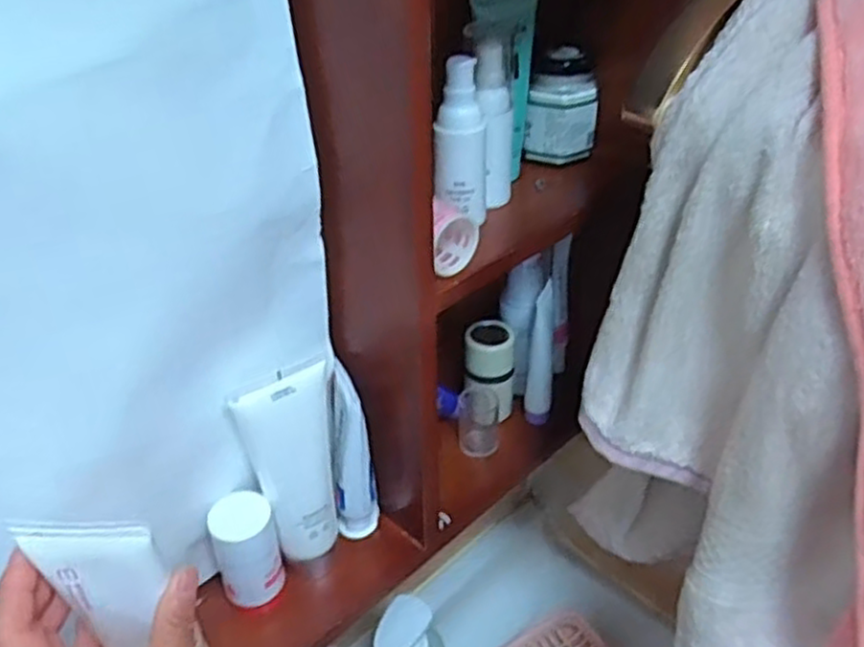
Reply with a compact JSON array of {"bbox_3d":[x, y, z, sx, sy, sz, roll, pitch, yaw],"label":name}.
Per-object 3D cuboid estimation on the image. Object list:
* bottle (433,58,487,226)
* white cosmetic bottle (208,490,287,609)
[{"bbox_3d":[0.017,-0.104,0.430,0.030,0.089,0.025,2,36,5],"label":"bottle"},{"bbox_3d":[-0.111,0.137,0.450,0.036,0.069,0.030,-16,38,-19],"label":"white cosmetic bottle"}]

